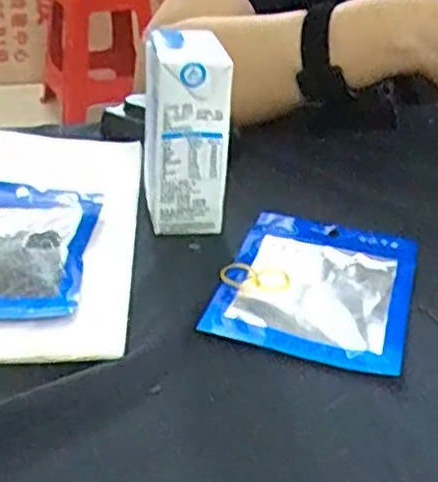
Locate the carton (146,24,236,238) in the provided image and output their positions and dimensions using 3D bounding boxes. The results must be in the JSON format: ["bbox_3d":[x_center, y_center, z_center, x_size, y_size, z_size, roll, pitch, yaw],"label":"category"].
[{"bbox_3d":[-0.019,-0.061,0.433,0.047,0.114,0.049,1,30,-3],"label":"carton"}]

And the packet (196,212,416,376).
[{"bbox_3d":[0.055,0.023,0.403,0.096,0.007,0.135,10,31,13],"label":"packet"}]

